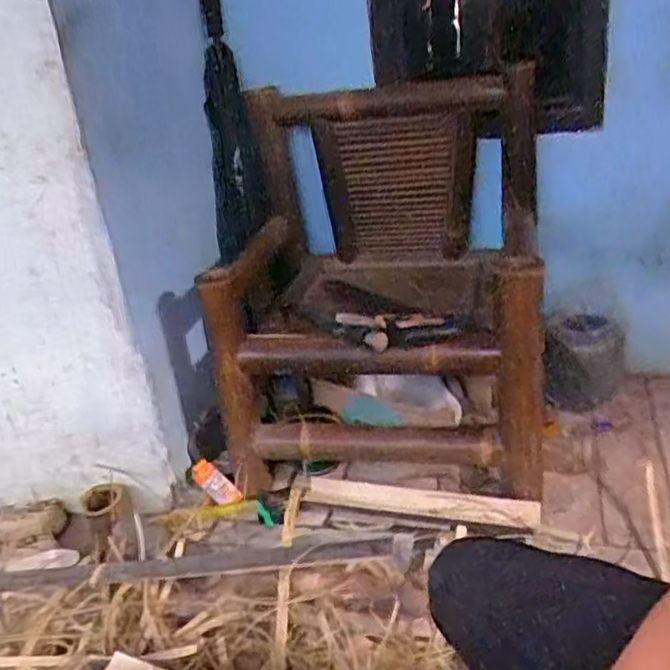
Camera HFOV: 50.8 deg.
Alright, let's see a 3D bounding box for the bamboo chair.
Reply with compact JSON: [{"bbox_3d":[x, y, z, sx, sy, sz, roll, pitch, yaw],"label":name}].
[{"bbox_3d":[0.102,-0.136,1.520,0.664,0.713,0.620,-1,25,13],"label":"bamboo chair"}]

